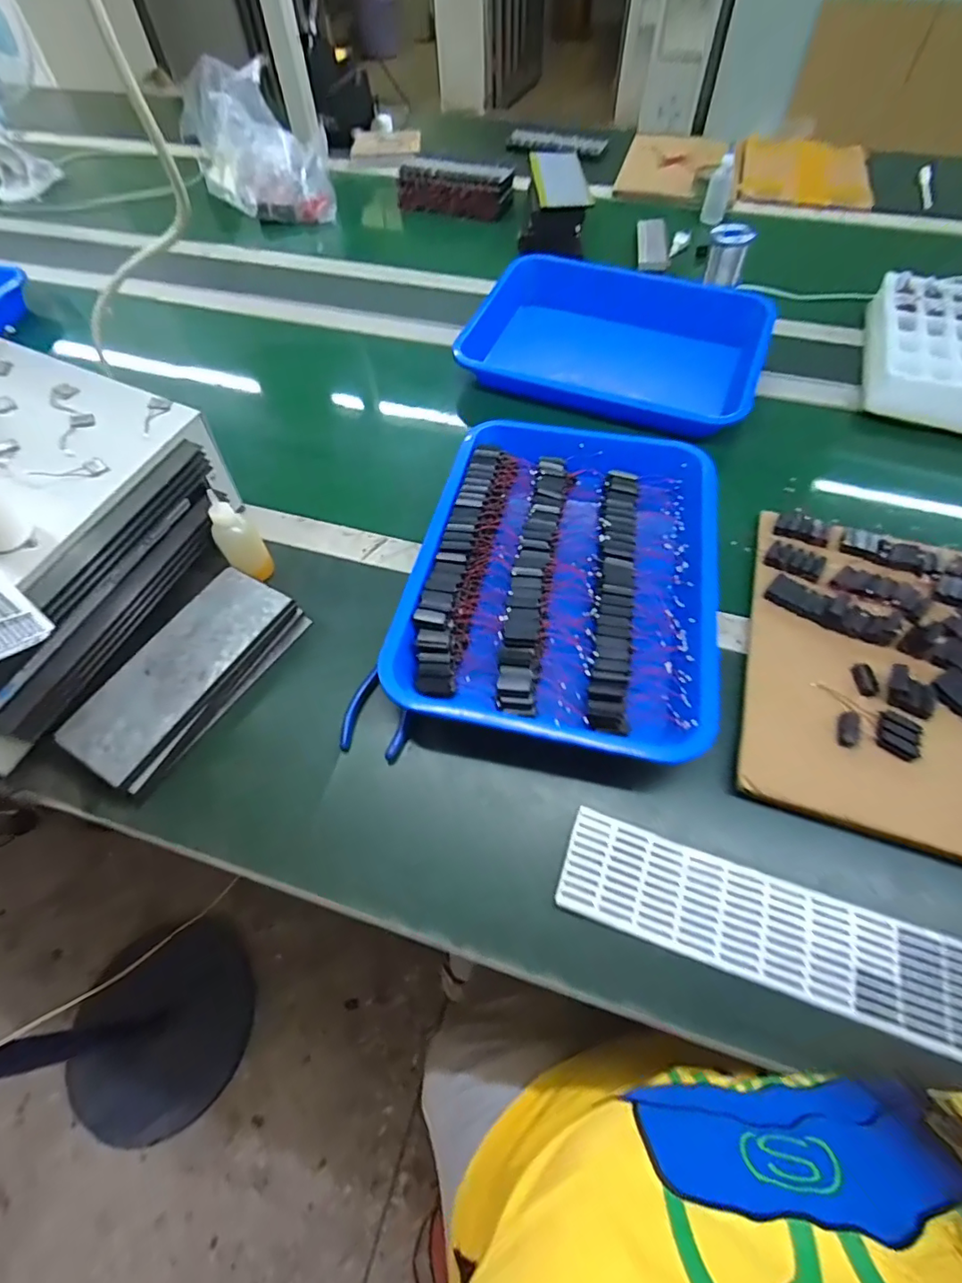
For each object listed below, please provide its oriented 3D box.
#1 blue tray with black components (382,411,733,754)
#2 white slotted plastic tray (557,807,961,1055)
[{"bbox_3d":[0.088,-0.077,0.493,0.274,0.045,0.365,10,60,8],"label":"blue tray with black components"},{"bbox_3d":[0.223,0.204,0.355,0.331,0.012,0.066,16,61,11],"label":"white slotted plastic tray"}]

